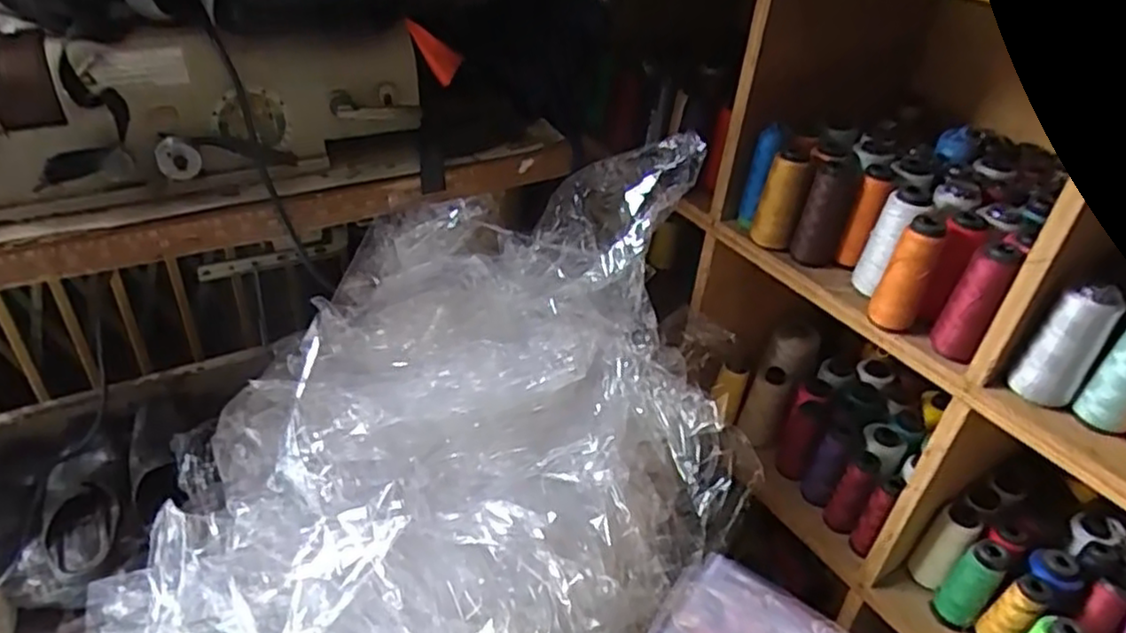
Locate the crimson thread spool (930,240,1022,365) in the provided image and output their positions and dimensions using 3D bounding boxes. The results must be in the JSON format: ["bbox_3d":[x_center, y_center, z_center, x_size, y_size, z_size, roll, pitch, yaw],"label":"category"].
[{"bbox_3d":[0.369,-0.013,0.641,0.037,0.110,0.034,24,40,24],"label":"crimson thread spool"}]

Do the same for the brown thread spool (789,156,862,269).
[{"bbox_3d":[0.291,-0.114,0.781,0.050,0.111,0.045,21,39,20],"label":"brown thread spool"}]

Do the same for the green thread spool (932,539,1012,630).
[{"bbox_3d":[0.443,0.291,0.771,0.044,0.110,0.036,32,44,31],"label":"green thread spool"}]

